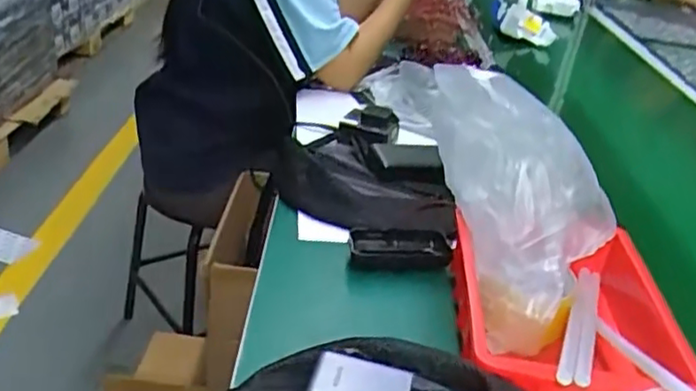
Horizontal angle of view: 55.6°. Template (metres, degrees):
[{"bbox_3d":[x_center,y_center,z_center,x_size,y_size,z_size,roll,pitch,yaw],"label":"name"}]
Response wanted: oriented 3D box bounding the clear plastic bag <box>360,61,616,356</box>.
[{"bbox_3d":[0.126,-0.012,0.606,0.108,0.198,0.222,-15,36,-36],"label":"clear plastic bag"}]

